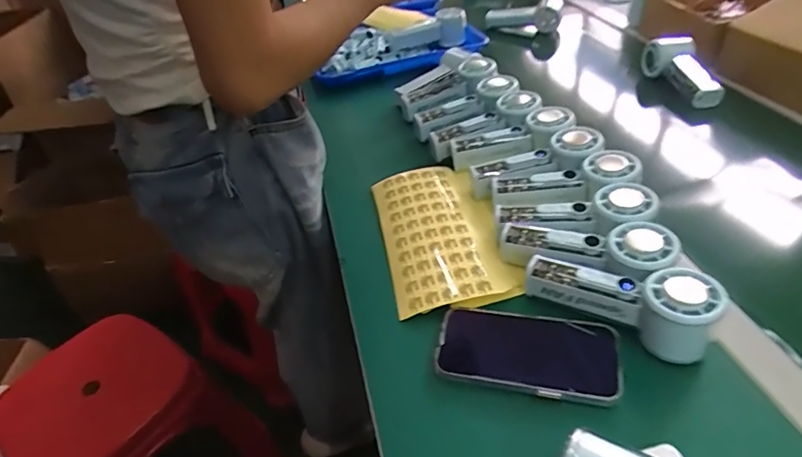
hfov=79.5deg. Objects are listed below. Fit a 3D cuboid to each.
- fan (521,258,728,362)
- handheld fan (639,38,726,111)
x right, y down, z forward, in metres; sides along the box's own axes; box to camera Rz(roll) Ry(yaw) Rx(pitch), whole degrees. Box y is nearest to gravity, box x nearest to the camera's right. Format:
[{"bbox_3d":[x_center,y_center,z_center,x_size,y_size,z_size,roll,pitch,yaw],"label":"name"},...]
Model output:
[{"bbox_3d":[0.184,0.059,0.414,0.153,0.055,0.059,13,44,21],"label":"fan"},{"bbox_3d":[0.440,-0.244,0.742,0.069,0.061,0.149,-7,40,-1],"label":"handheld fan"}]

